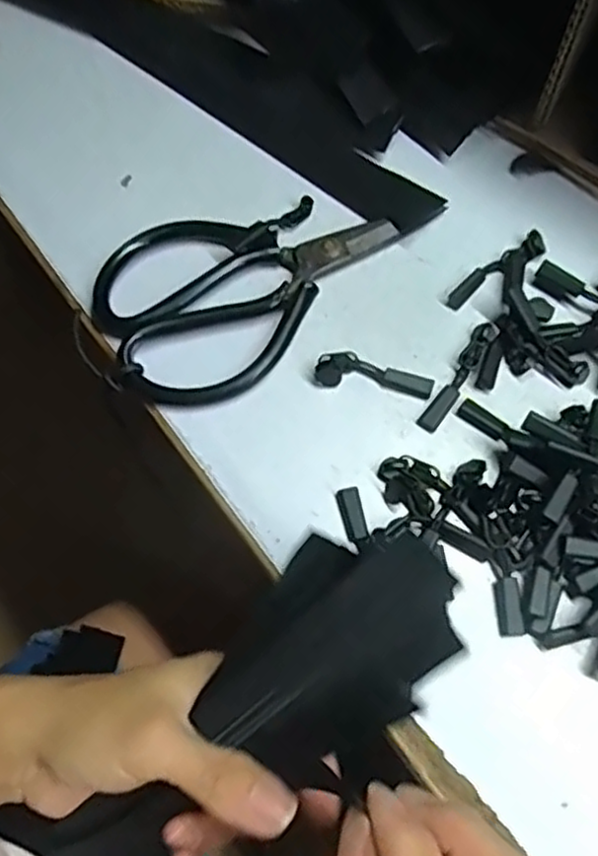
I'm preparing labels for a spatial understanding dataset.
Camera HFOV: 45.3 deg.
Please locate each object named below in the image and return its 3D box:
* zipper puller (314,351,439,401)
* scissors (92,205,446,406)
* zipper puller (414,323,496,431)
[{"bbox_3d":[0.036,-0.026,0.340,0.056,0.011,0.016,7,68,5],"label":"zipper puller"},{"bbox_3d":[-0.023,-0.083,0.364,0.168,0.015,0.097,-40,72,-13],"label":"scissors"},{"bbox_3d":[0.077,-0.025,0.341,0.011,0.008,0.063,31,72,14],"label":"zipper puller"}]

